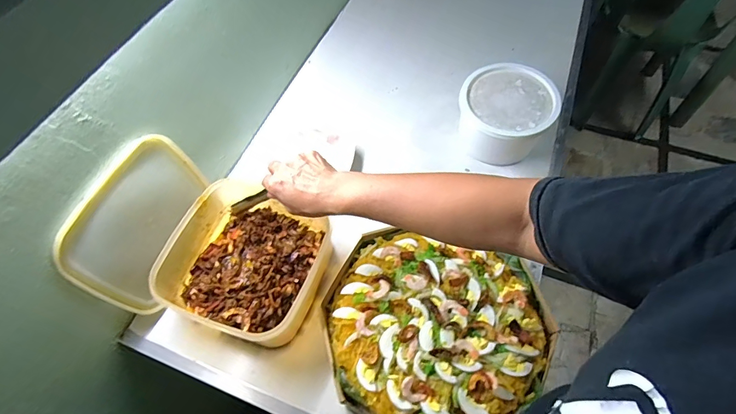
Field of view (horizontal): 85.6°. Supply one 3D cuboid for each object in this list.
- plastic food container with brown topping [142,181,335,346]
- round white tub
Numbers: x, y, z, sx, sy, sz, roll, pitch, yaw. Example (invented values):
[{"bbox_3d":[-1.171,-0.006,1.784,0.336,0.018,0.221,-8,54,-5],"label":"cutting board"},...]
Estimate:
[{"bbox_3d":[-0.177,0.077,0.593,0.206,0.085,0.212,18,61,11],"label":"plastic food container with brown topping"},{"bbox_3d":[0.244,-0.163,0.718,0.152,0.100,0.160,0,59,0],"label":"round white tub"}]

